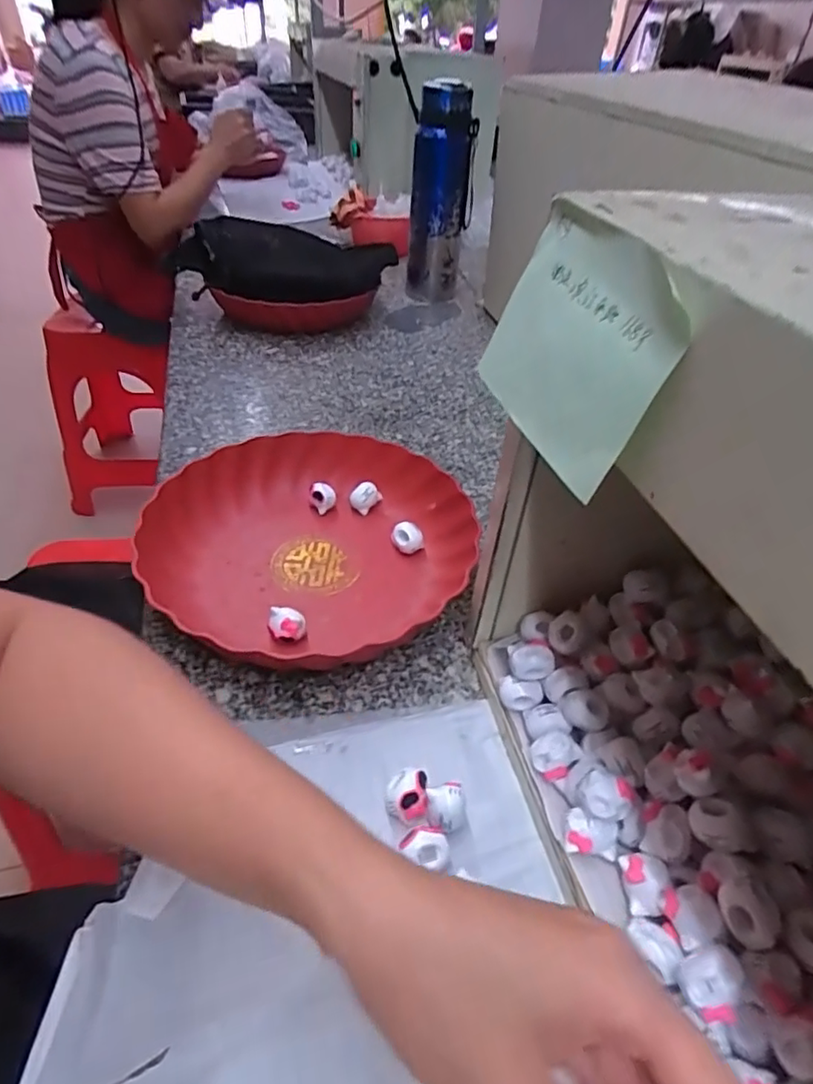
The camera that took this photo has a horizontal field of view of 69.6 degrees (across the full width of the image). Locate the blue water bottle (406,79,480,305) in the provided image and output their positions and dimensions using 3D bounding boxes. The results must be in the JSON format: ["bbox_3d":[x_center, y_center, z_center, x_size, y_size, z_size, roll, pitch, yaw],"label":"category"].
[{"bbox_3d":[0.050,-0.501,0.870,0.092,0.280,0.070,6,41,3],"label":"blue water bottle"}]

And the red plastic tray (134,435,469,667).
[{"bbox_3d":[-0.070,-0.001,0.446,0.239,0.045,0.240,30,48,26],"label":"red plastic tray"}]

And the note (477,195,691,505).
[{"bbox_3d":[0.059,-0.071,0.211,0.004,0.074,0.094,5,40,-25],"label":"note"}]

